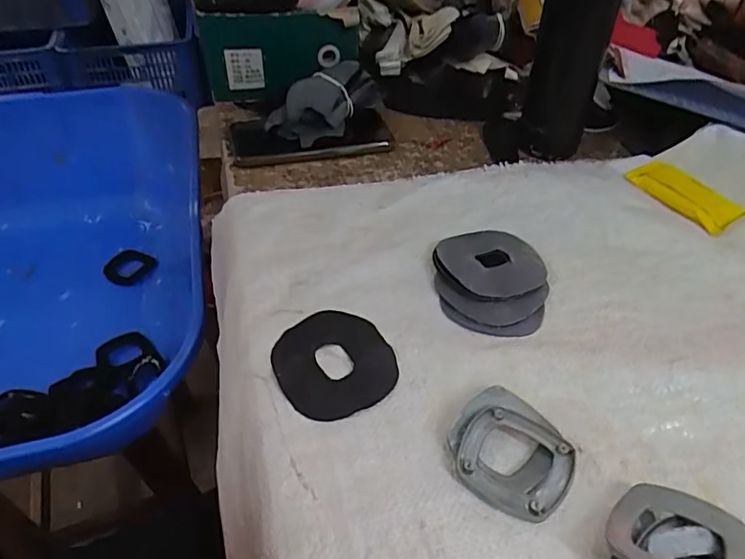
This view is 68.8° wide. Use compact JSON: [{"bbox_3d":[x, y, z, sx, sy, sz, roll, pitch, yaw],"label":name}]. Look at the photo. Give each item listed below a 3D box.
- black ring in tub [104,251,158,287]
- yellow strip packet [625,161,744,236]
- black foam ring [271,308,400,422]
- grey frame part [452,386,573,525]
[{"bbox_3d":[-0.351,-0.017,0.779,0.056,0.018,0.058,12,44,10],"label":"black ring in tub"},{"bbox_3d":[0.290,-0.080,0.509,0.052,0.008,0.099,-19,47,-21],"label":"yellow strip packet"},{"bbox_3d":[-0.025,0.055,0.364,0.077,0.005,0.080,1,44,-1],"label":"black foam ring"},{"bbox_3d":[0.082,0.100,0.317,0.068,0.013,0.066,30,50,26],"label":"grey frame part"}]

